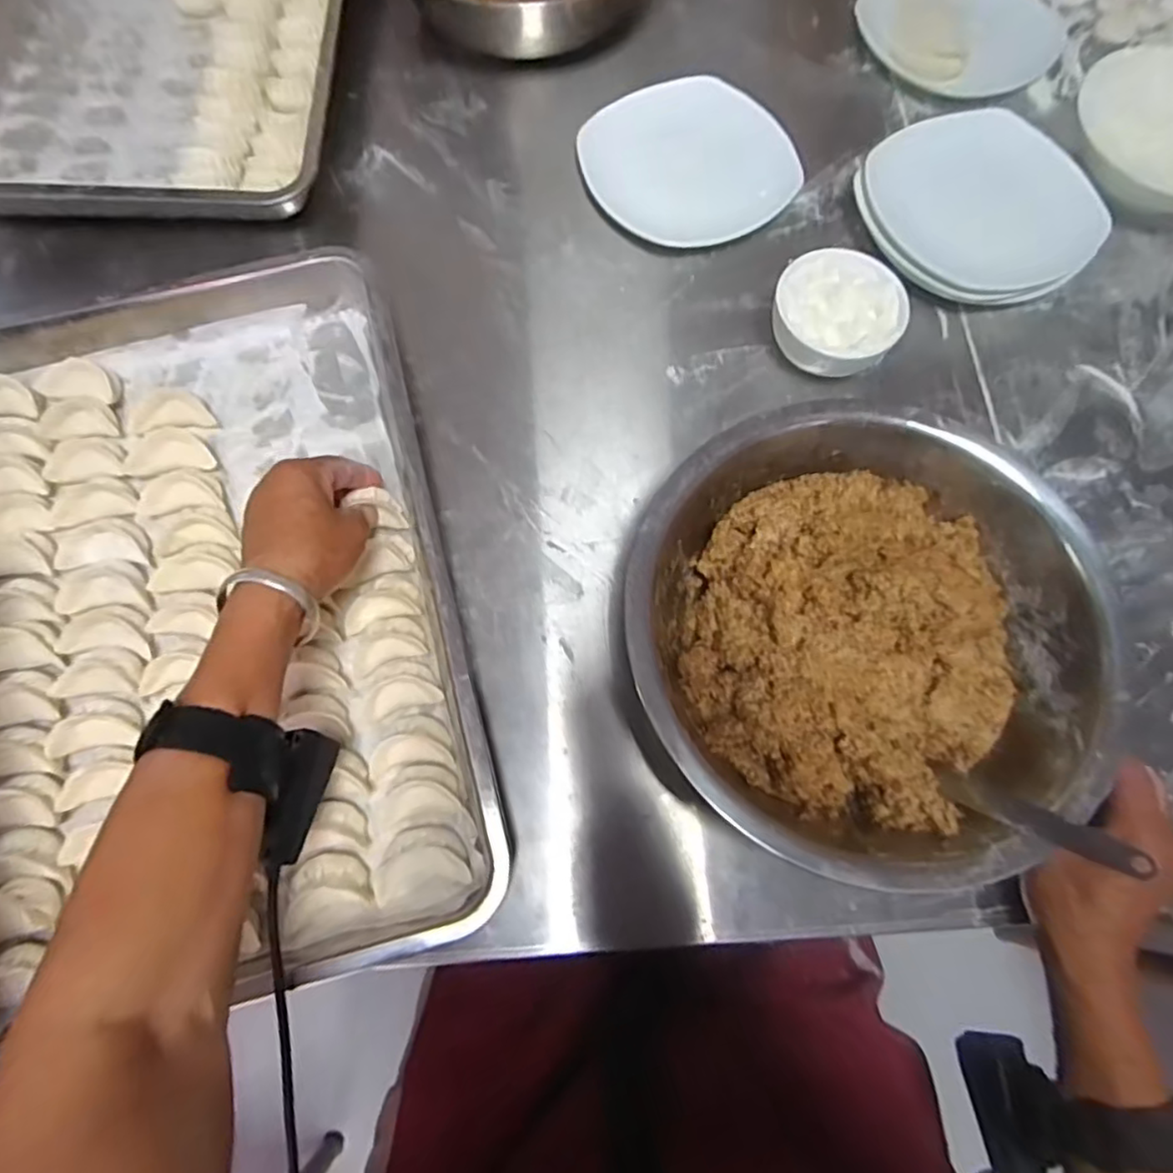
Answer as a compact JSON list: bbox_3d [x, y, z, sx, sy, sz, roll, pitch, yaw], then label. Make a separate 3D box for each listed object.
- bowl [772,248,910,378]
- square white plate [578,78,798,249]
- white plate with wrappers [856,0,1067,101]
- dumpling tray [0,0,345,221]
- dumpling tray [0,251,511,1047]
[{"bbox_3d":[0.195,-0.210,0.521,0.095,0.051,0.103,0,71,-1],"label":"bowl"},{"bbox_3d":[0.093,-0.373,0.584,0.166,0.035,0.162,-27,74,-10],"label":"square white plate"},{"bbox_3d":[0.380,-0.564,0.660,0.202,0.017,0.183,-36,75,-12],"label":"white plate with wrappers"},{"bbox_3d":[-0.398,-0.546,0.627,0.343,0.047,0.492,0,71,-1],"label":"dumpling tray"},{"bbox_3d":[-0.268,0.007,0.440,0.343,0.051,0.480,-14,72,-6],"label":"dumpling tray"}]

